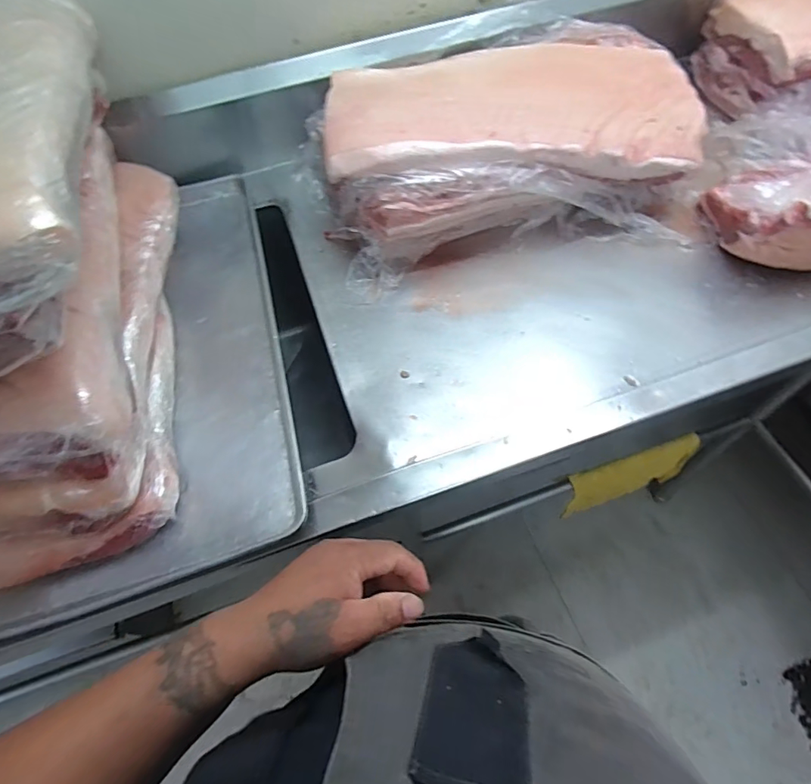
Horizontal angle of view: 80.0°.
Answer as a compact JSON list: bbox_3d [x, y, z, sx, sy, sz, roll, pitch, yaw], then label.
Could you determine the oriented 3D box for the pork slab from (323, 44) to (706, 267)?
[{"bbox_3d":[0.156,-0.407,0.762,0.567,0.132,0.310,-12,61,-5],"label":"pork slab"}]

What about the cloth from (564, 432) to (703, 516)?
[{"bbox_3d":[0.471,0.189,1.048,0.277,0.201,0.047,-17,62,-8],"label":"cloth"}]

